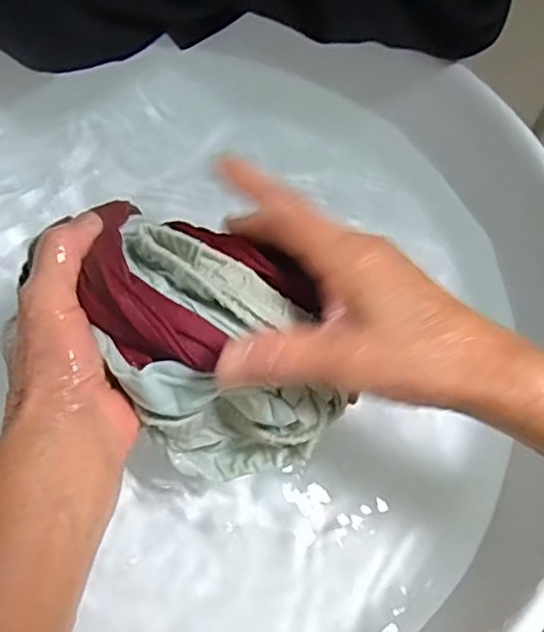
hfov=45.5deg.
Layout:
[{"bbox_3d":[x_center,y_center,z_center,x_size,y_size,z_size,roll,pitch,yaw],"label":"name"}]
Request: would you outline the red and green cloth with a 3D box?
[{"bbox_3d":[-0.032,0.007,0.313,0.088,0.093,0.132,-23,68,-13],"label":"red and green cloth"}]

